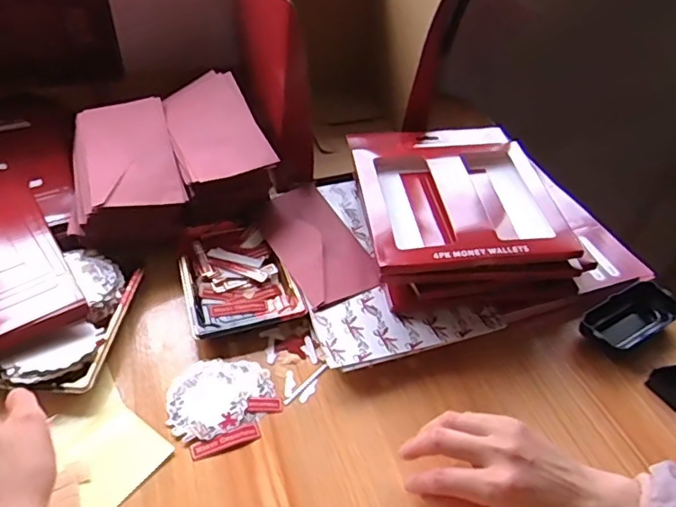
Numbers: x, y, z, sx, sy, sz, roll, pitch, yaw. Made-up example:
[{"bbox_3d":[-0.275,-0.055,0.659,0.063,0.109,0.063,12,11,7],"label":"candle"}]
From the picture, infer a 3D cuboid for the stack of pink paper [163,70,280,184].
[{"bbox_3d":[-0.149,-0.152,0.659,0.100,0.031,0.191,-16,47,-21],"label":"stack of pink paper"}]

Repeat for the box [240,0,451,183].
[{"bbox_3d":[-0.012,-0.272,0.752,0.210,0.237,0.289,-8,44,-13],"label":"box"}]

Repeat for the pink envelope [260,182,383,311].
[{"bbox_3d":[-0.025,-0.016,0.620,0.089,0.014,0.183,-22,47,-19],"label":"pink envelope"}]

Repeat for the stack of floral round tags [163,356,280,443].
[{"bbox_3d":[-0.108,0.127,0.507,0.094,0.005,0.077,-19,48,-23],"label":"stack of floral round tags"}]

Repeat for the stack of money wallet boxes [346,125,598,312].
[{"bbox_3d":[0.127,-0.057,0.630,0.212,0.080,0.257,-3,43,-8],"label":"stack of money wallet boxes"}]

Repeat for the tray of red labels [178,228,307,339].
[{"bbox_3d":[-0.108,0.028,0.600,0.111,0.024,0.145,-11,45,-16],"label":"tray of red labels"}]

